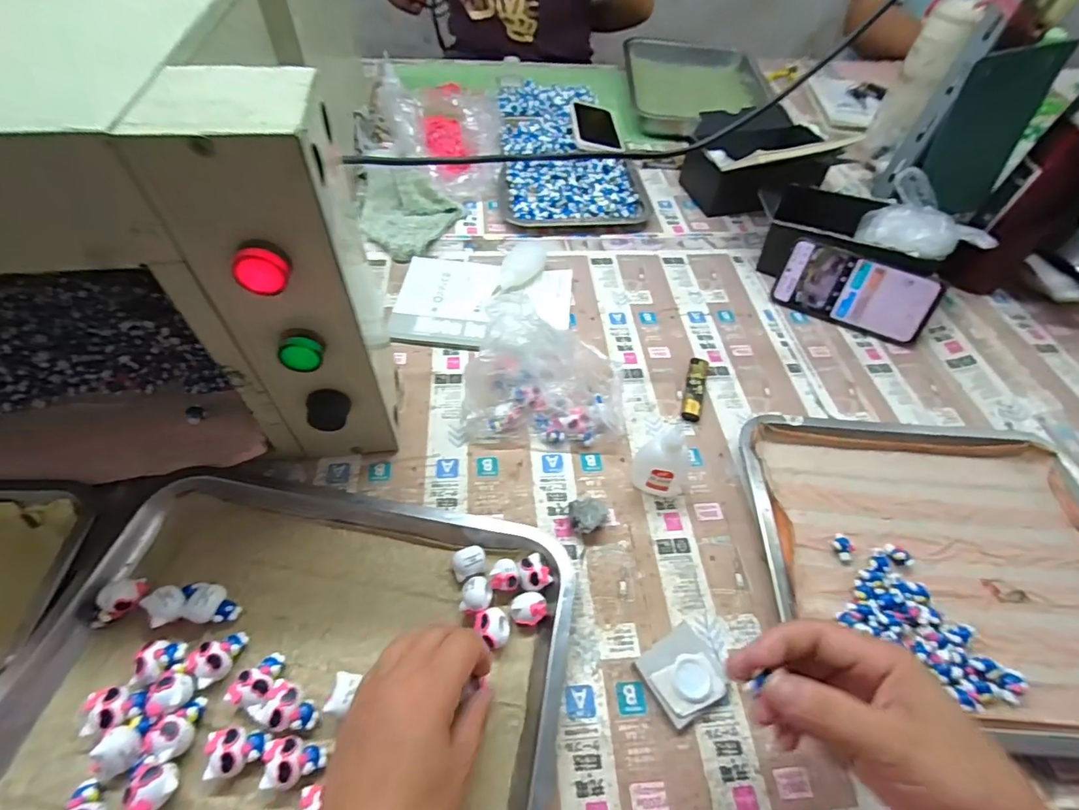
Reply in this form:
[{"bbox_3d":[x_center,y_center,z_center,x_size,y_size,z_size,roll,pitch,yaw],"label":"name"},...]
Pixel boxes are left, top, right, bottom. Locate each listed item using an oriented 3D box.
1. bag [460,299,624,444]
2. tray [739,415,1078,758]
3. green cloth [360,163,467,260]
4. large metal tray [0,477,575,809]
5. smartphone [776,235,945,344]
[{"bbox_3d":[0.005,-0.032,0.464,0.146,0.099,0.103,3,52,-1],"label":"bag"},{"bbox_3d":[0.336,0.126,0.413,0.304,0.023,0.262,4,52,-1],"label":"tray"},{"bbox_3d":[-0.170,-0.262,0.667,0.131,0.037,0.172,-10,54,-11],"label":"green cloth"},{"bbox_3d":[-0.159,0.182,0.331,0.344,0.026,0.254,10,52,4],"label":"large metal tray"},{"bbox_3d":[0.359,-0.130,0.566,0.159,0.075,0.011,26,25,17],"label":"smartphone"}]

